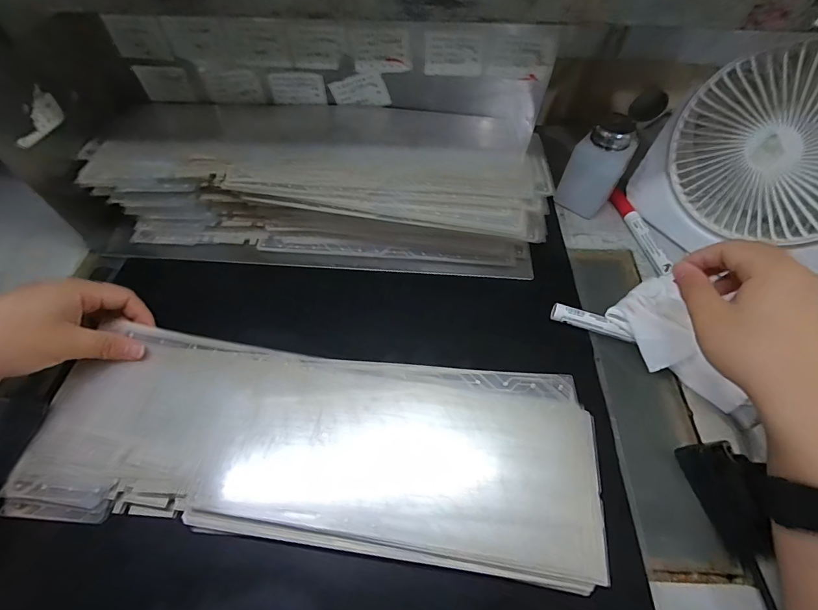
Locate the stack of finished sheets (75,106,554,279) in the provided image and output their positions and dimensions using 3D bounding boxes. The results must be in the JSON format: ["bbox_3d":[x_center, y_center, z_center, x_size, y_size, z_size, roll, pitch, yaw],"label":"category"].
[{"bbox_3d":[-0.090,-0.134,0.402,0.446,0.102,0.144,8,56,3],"label":"stack of finished sheets"}]

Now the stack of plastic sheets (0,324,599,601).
[{"bbox_3d":[-0.069,0.102,0.291,0.405,0.020,0.139,6,56,3],"label":"stack of plastic sheets"}]

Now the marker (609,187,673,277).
[{"bbox_3d":[0.256,-0.084,0.421,0.020,0.011,0.115,-4,57,-6],"label":"marker"}]

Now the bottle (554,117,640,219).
[{"bbox_3d":[0.203,-0.151,0.416,0.054,0.094,0.045,30,60,16],"label":"bottle"}]

